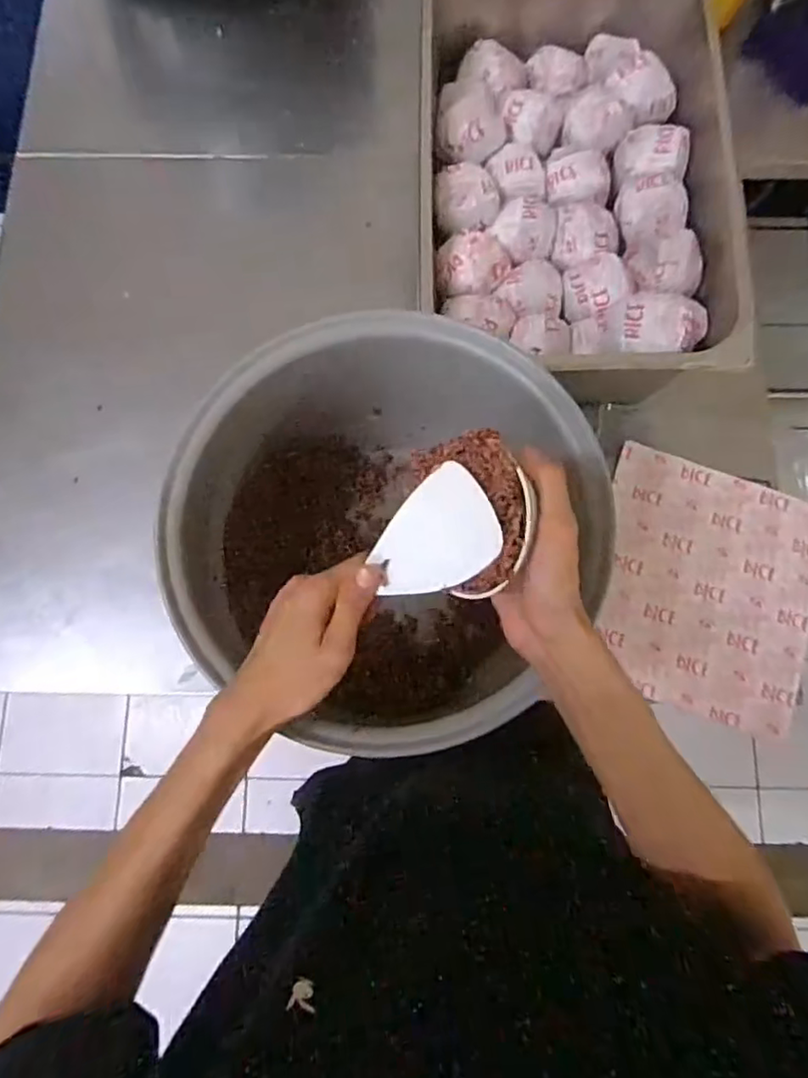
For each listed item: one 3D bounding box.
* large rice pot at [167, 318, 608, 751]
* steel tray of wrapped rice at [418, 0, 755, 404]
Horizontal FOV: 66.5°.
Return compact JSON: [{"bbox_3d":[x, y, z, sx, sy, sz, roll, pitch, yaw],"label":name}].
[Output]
[{"bbox_3d":[-0.017,-0.007,0.587,0.346,0.228,0.350,0,78,1],"label":"large rice pot"},{"bbox_3d":[0.192,-0.435,0.700,0.308,0.112,0.556,1,78,1],"label":"steel tray of wrapped rice"}]

